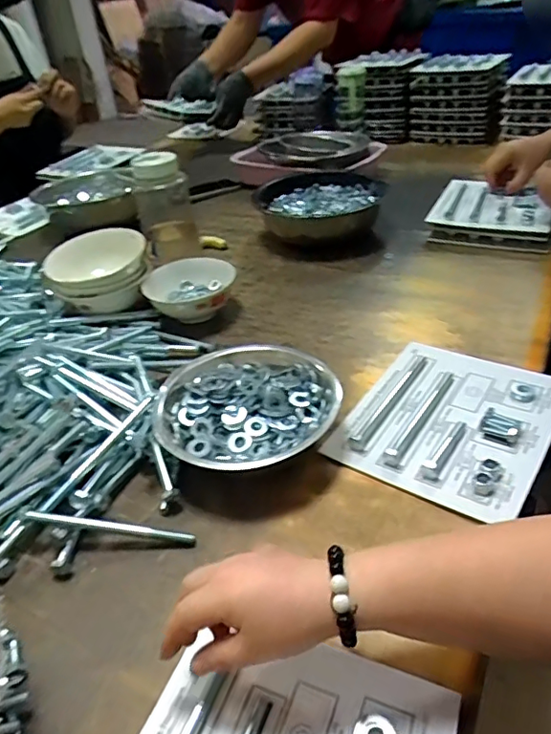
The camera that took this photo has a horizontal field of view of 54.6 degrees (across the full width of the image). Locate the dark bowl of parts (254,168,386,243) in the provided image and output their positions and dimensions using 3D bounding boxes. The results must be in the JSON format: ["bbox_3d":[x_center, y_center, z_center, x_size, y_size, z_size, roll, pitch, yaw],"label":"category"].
[{"bbox_3d":[0.074,-0.287,0.978,0.230,0.078,0.190,6,38,16],"label":"dark bowl of parts"}]

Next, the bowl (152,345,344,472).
[{"bbox_3d":[-0.034,0.053,0.552,0.181,0.056,0.172,-4,37,3],"label":"bowl"}]

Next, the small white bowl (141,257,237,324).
[{"bbox_3d":[-0.128,-0.105,0.774,0.134,0.057,0.119,-2,37,5],"label":"small white bowl"}]

